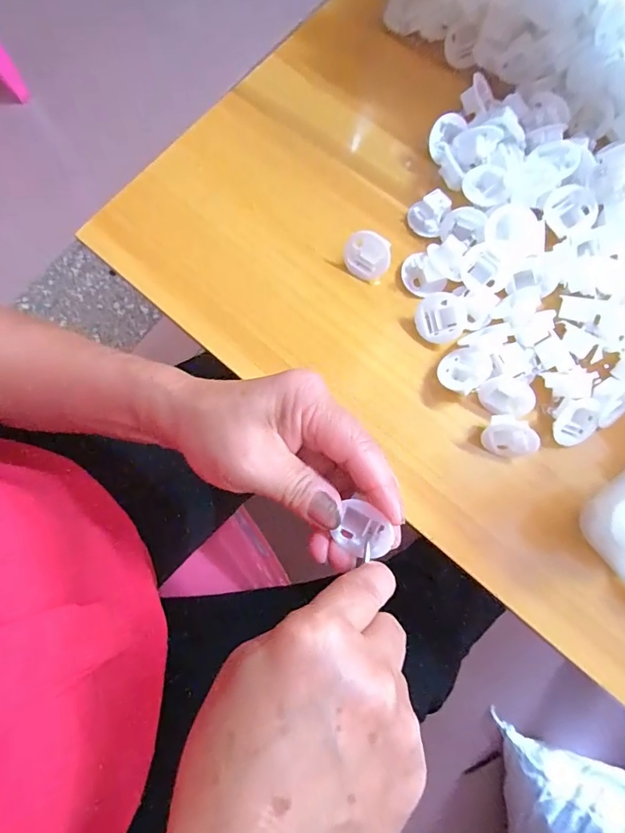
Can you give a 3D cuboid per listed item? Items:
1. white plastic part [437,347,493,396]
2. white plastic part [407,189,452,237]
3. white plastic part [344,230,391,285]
[{"bbox_3d":[0.100,-0.031,0.296,0.034,0.018,0.029,-43,81,-7],"label":"white plastic part"},{"bbox_3d":[0.085,-0.144,0.322,0.030,0.008,0.027,-27,92,36],"label":"white plastic part"},{"bbox_3d":[0.039,-0.113,0.315,0.032,0.010,0.032,15,122,8],"label":"white plastic part"}]

